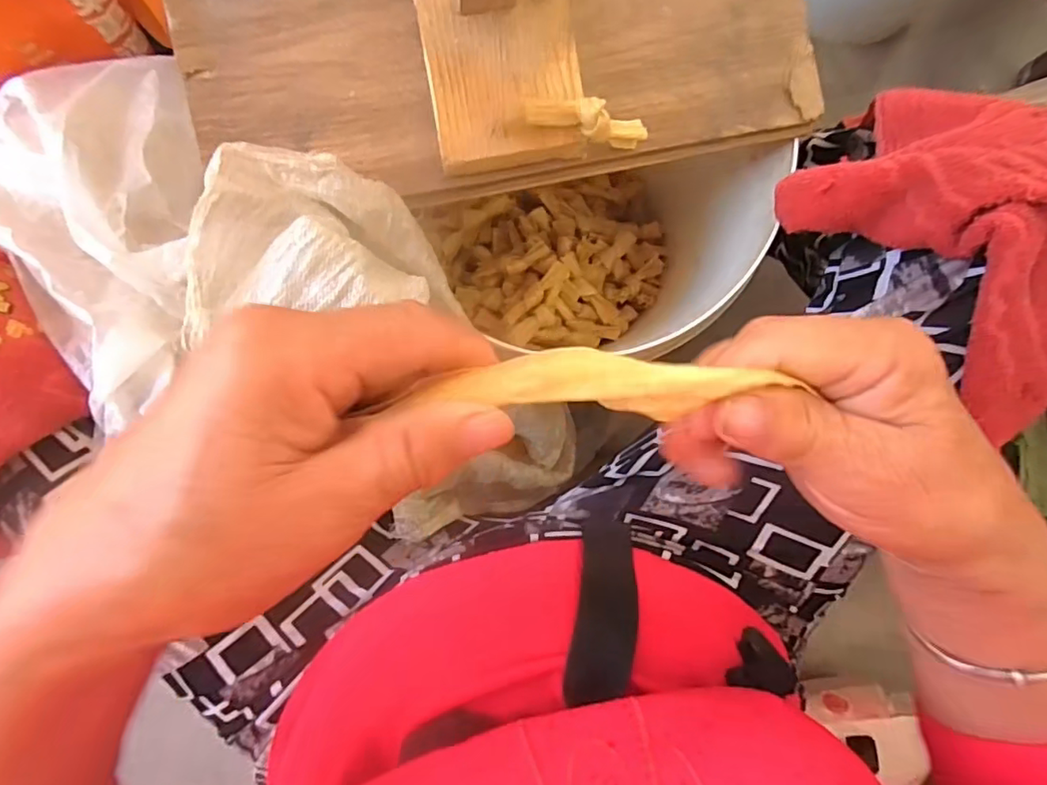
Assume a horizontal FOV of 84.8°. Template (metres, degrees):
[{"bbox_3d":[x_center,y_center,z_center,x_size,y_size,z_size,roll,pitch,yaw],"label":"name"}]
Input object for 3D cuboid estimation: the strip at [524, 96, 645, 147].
[{"bbox_3d":[0.040,-0.158,0.336,0.075,0.024,0.019,4,91,-21],"label":"strip"}]

